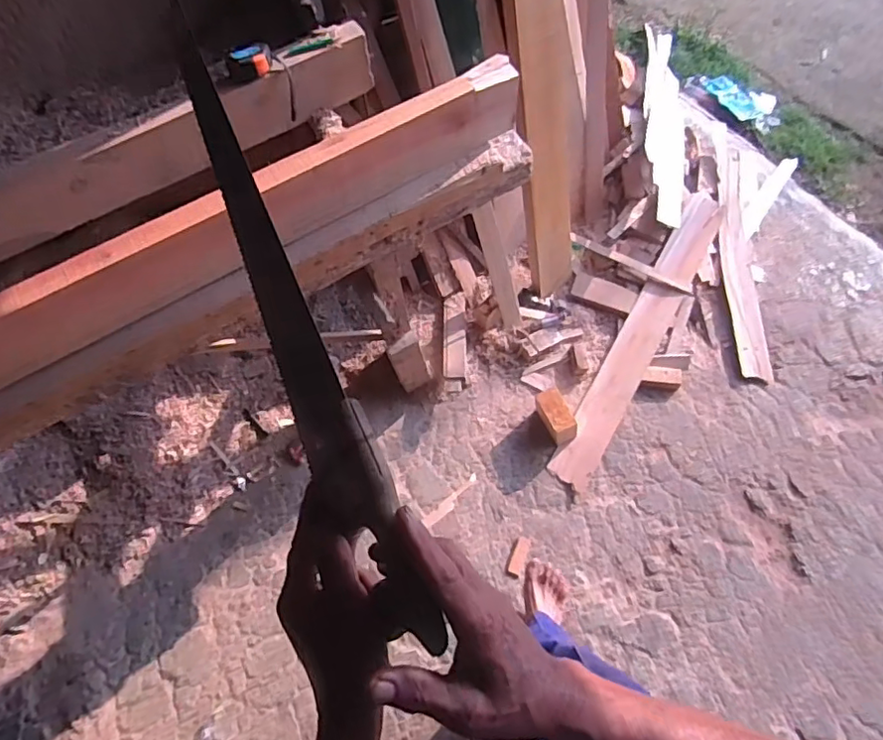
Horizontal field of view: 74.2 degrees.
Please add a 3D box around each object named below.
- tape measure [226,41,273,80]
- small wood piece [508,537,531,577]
[{"bbox_3d":[-0.356,-0.573,1.086,0.081,0.032,0.069,-16,64,-8],"label":"tape measure"},{"bbox_3d":[0.187,0.443,1.393,0.034,0.016,0.092,17,64,9],"label":"small wood piece"}]

